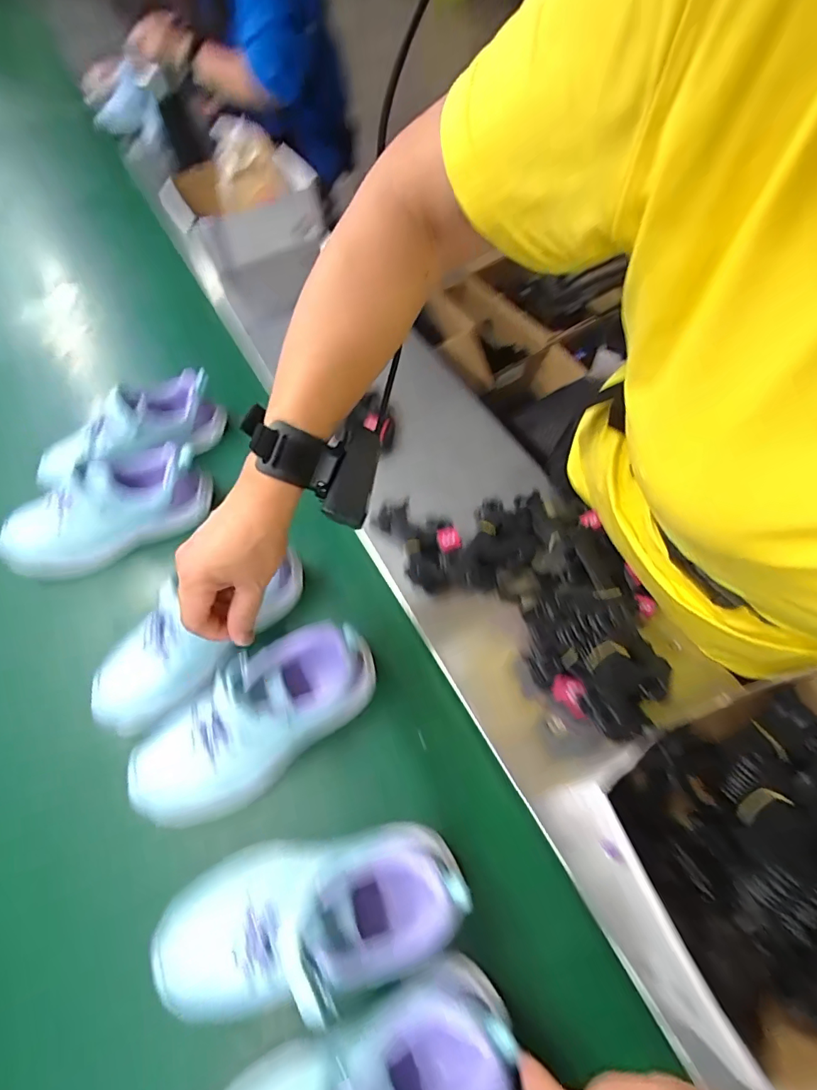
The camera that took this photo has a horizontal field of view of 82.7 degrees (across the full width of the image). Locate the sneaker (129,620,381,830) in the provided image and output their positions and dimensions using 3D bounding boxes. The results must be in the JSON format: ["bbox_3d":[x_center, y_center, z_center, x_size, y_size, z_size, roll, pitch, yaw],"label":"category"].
[{"bbox_3d":[-0.141,0.161,0.434,0.240,0.084,0.089,-31,61,-16],"label":"sneaker"}]

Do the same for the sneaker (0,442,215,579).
[{"bbox_3d":[-0.366,-0.043,0.564,0.239,0.089,0.086,-29,60,-15],"label":"sneaker"}]

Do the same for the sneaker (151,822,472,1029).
[{"bbox_3d":[-0.074,0.284,0.359,0.234,0.075,0.108,-7,57,-2],"label":"sneaker"}]

